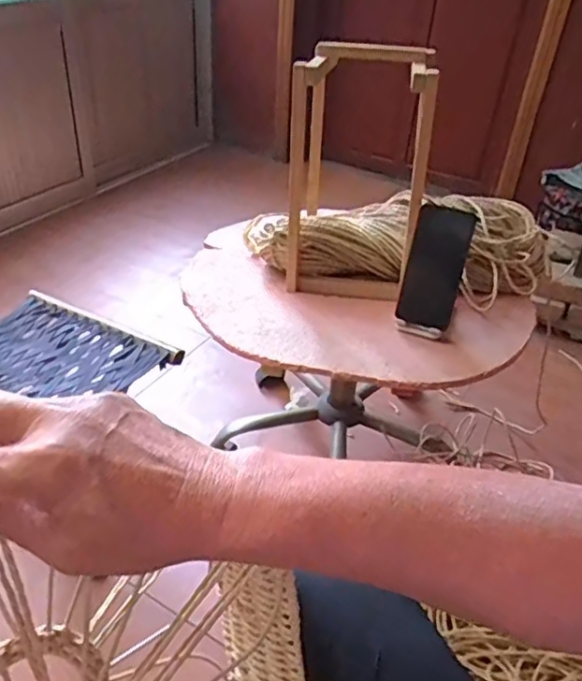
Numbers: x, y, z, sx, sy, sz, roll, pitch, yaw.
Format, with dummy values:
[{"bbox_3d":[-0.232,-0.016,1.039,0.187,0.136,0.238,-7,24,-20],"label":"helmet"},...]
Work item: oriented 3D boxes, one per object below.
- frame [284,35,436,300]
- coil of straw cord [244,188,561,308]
[{"bbox_3d":[0.097,-0.256,0.921,0.185,0.338,0.198,7,37,4],"label":"frame"},{"bbox_3d":[0.159,-0.159,0.971,0.475,0.103,0.191,16,38,15],"label":"coil of straw cord"}]

